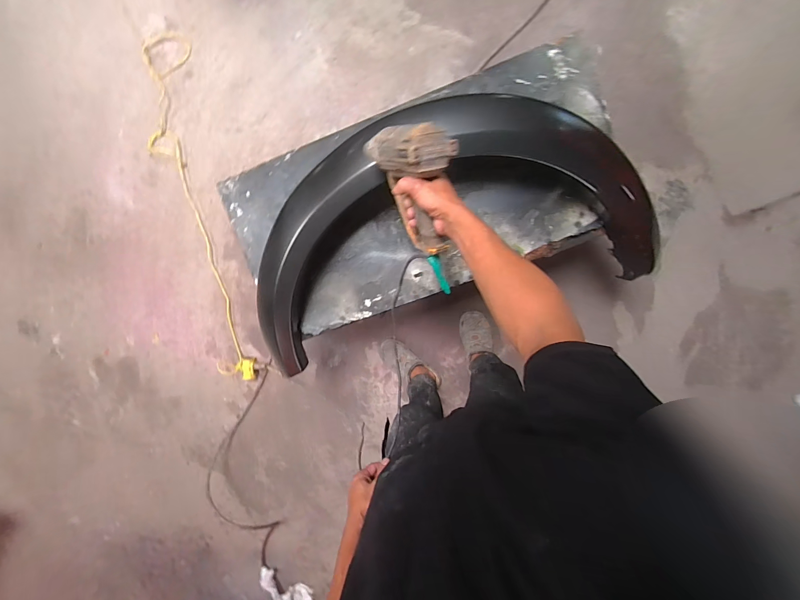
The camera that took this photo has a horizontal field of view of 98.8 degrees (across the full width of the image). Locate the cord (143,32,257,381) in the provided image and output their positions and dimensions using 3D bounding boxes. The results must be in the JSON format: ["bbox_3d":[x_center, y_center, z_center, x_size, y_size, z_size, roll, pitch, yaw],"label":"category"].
[{"bbox_3d":[-0.789,-0.315,1.334,0.222,0.043,1.320,-9,94,6],"label":"cord"}]

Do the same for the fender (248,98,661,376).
[{"bbox_3d":[0.071,-0.195,0.838,1.019,0.153,0.553,-16,96,5],"label":"fender"}]

